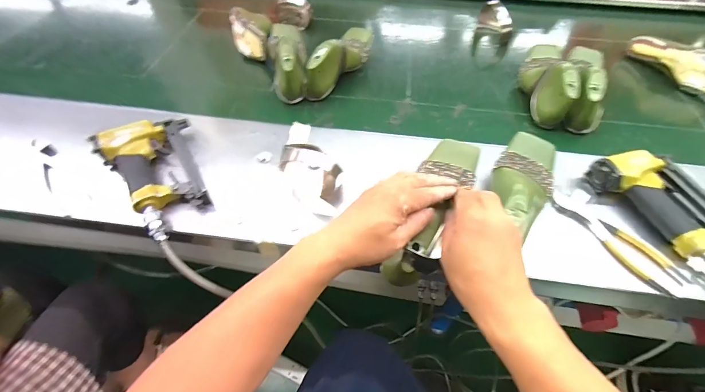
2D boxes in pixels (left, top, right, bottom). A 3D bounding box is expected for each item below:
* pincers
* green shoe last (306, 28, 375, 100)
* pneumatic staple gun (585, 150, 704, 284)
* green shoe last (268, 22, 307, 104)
[{"bbox_3d":[0.374,0.060,0.466,0.045,0.025,0.179,-29,57,-22],"label":"pincers"},{"bbox_3d":[-0.024,-0.309,0.735,0.058,0.094,0.243,19,54,14],"label":"green shoe last"},{"bbox_3d":[0.483,0.020,0.483,0.120,0.053,0.231,-22,55,-17],"label":"pneumatic staple gun"},{"bbox_3d":[-0.147,-0.320,0.736,0.080,0.097,0.237,-9,52,-8],"label":"green shoe last"}]

